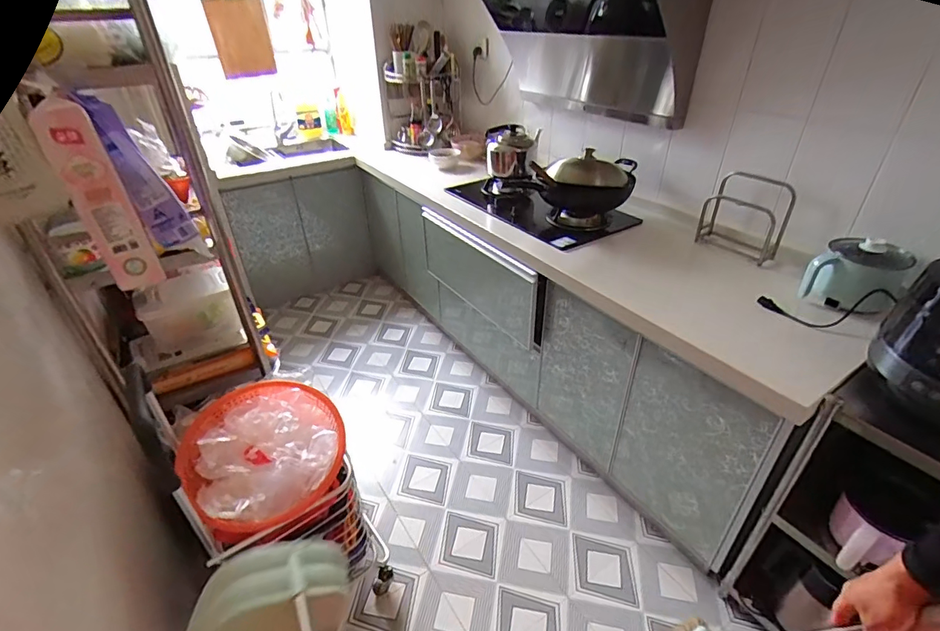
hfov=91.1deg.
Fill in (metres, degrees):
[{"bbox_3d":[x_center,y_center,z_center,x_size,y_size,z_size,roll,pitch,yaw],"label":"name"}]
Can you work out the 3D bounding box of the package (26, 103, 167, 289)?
[{"bbox_3d":[-0.740,-0.227,0.927,0.090,0.370,0.026,-30,38,-32],"label":"package"}]

